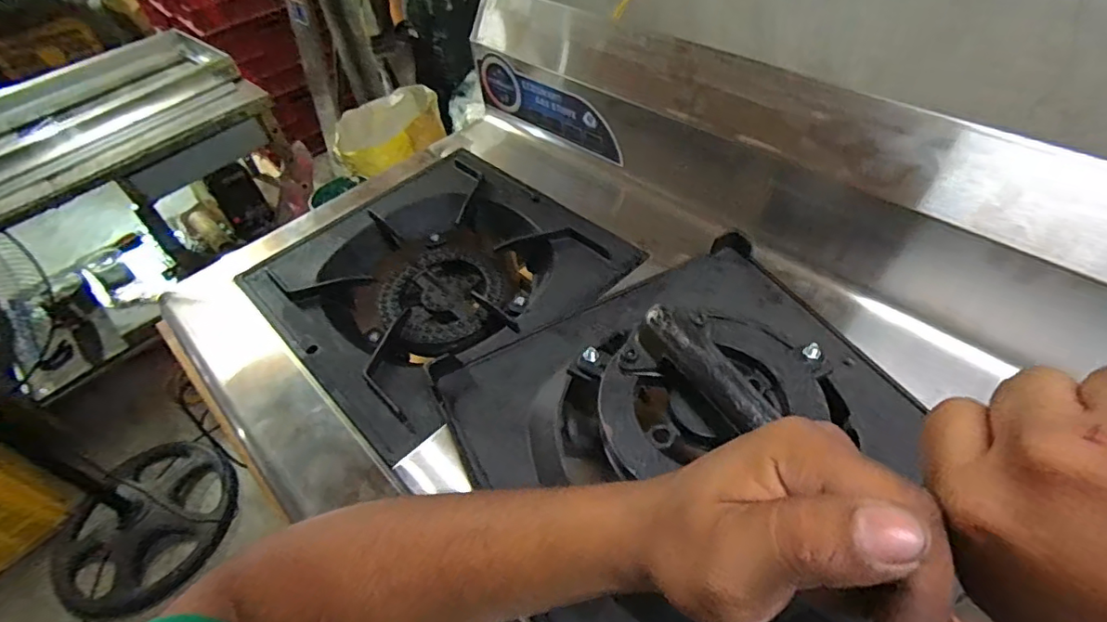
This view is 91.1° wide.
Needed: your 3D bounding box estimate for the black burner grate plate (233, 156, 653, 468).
[{"bbox_3d":[-0.118,-0.033,0.556,0.298,0.051,0.300,-38,55,-24],"label":"black burner grate plate"}]

